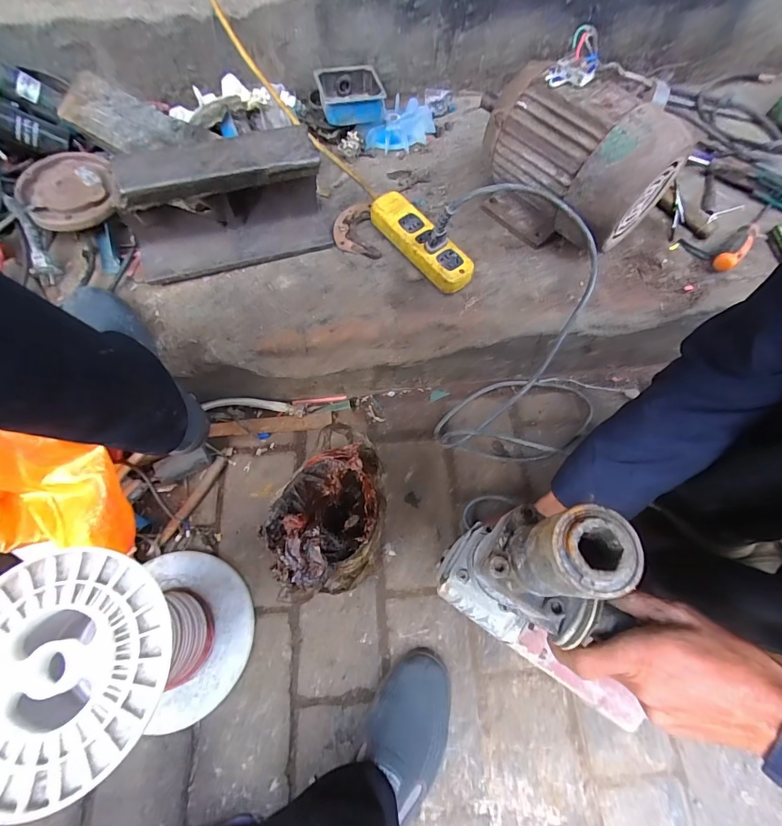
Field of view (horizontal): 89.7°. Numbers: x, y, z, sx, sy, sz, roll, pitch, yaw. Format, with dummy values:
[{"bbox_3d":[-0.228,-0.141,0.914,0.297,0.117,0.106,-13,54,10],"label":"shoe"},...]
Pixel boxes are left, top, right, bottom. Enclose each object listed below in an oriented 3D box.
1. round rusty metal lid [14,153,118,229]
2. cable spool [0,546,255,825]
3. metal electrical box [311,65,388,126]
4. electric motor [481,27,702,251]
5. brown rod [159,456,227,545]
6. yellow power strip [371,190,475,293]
[{"bbox_3d":[-0.475,-0.330,0.574,0.126,0.021,0.145,-18,74,-10],"label":"round rusty metal lid"},{"bbox_3d":[-0.298,0.266,0.449,0.199,0.225,0.196,1,68,-2],"label":"cable spool"},{"bbox_3d":[-0.071,-0.546,0.681,0.109,0.042,0.113,-10,67,-4],"label":"metal electrical box"},{"bbox_3d":[0.272,-0.376,0.573,0.194,0.189,0.247,-38,72,-15],"label":"electric motor"},{"bbox_3d":[-0.307,0.133,0.613,0.020,0.015,0.148,25,70,8],"label":"brown rod"},{"bbox_3d":[0.047,-0.258,0.600,0.064,0.045,0.190,-34,71,-14],"label":"yellow power strip"}]

